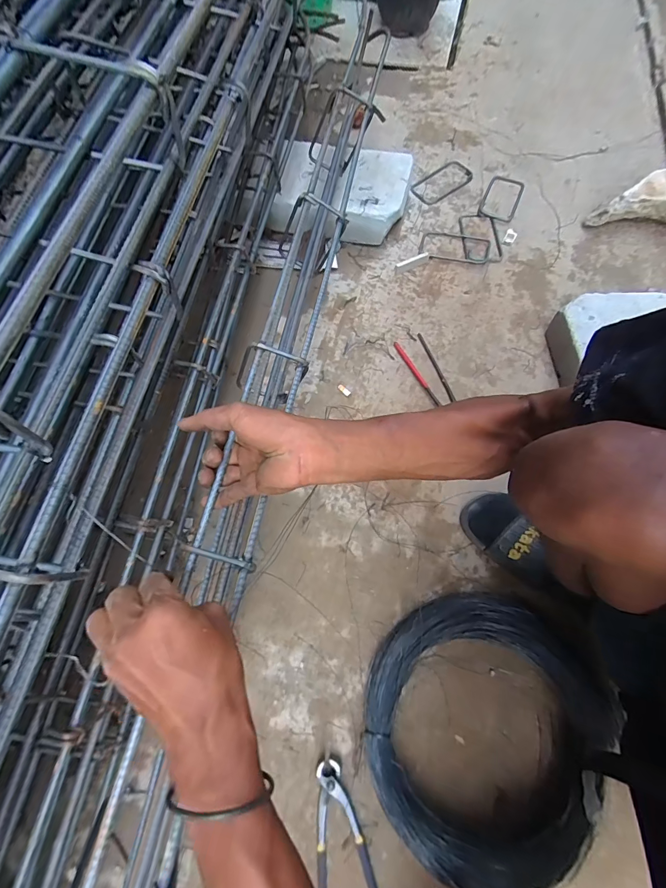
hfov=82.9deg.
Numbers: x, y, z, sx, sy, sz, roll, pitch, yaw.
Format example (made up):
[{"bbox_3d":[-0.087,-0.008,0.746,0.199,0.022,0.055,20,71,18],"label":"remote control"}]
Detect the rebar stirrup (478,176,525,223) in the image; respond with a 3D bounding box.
[{"bbox_3d":[0.387,-0.566,0.866,0.078,0.013,0.139,23,72,10],"label":"rebar stirrup"}]

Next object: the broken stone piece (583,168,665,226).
[{"bbox_3d":[0.645,-0.481,0.774,0.196,0.102,0.082,-9,70,-2],"label":"broken stone piece"}]

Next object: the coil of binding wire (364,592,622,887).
[{"bbox_3d":[0.195,0.365,0.499,0.292,0.070,0.319,-1,70,2],"label":"coil of binding wire"}]

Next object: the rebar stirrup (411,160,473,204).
[{"bbox_3d":[0.262,-0.619,0.890,0.157,0.010,0.083,-33,72,-10],"label":"rebar stirrup"}]

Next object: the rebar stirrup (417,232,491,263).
[{"bbox_3d":[0.263,-0.427,0.812,0.147,0.008,0.077,12,71,6],"label":"rebar stirrup"}]

